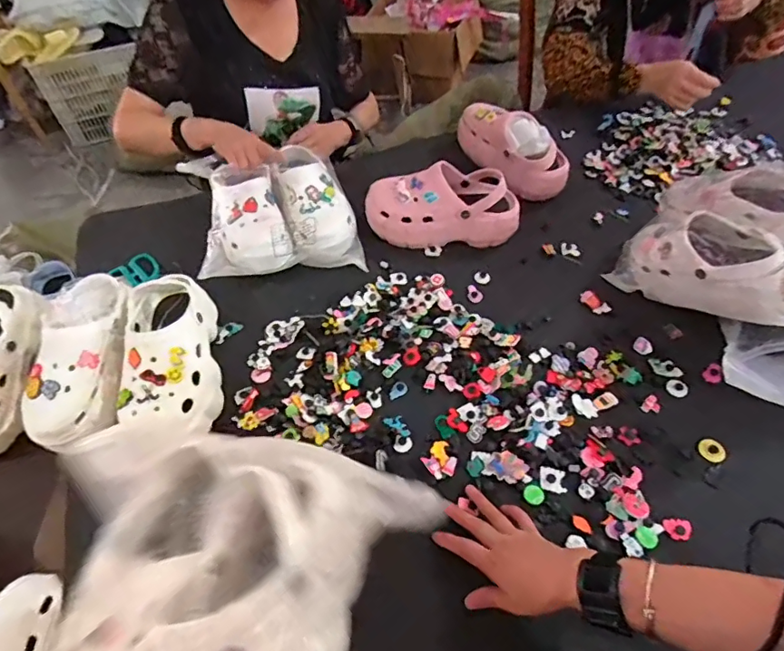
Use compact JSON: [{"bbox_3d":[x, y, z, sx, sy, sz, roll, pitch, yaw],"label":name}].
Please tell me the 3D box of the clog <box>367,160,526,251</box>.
[{"bbox_3d":[0.087,-0.206,0.876,0.263,0.108,0.099,4,53,5],"label":"clog"}]

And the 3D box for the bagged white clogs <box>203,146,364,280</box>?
[{"bbox_3d":[-0.189,-0.200,0.869,0.247,0.088,0.221,-8,53,-4],"label":"bagged white clogs"}]

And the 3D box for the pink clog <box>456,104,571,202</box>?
[{"bbox_3d":[0.231,-0.345,0.976,0.090,0.103,0.247,-26,56,-17],"label":"pink clog"}]

